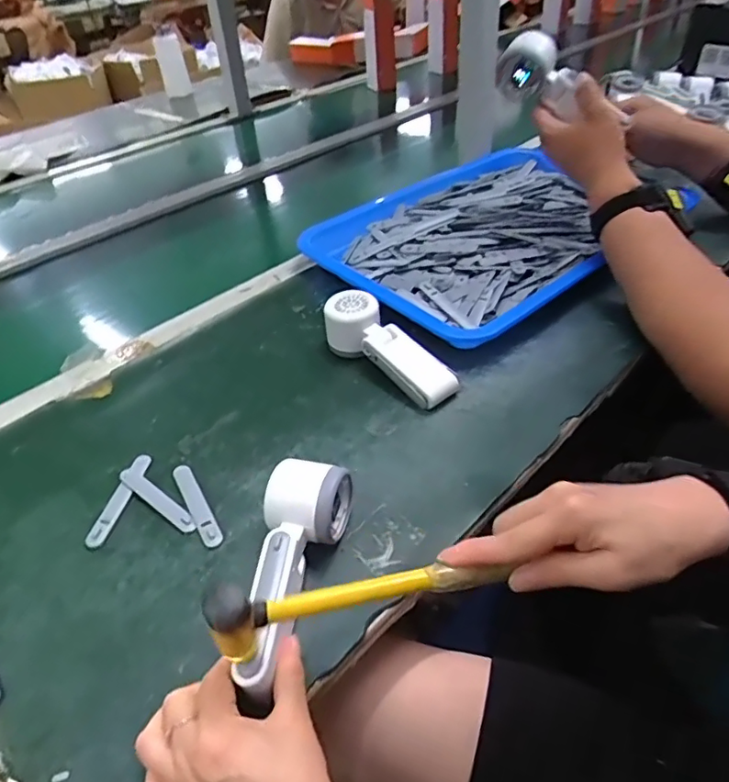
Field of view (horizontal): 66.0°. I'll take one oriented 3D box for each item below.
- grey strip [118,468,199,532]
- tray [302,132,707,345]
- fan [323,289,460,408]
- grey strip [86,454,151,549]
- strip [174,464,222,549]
[{"bbox_3d":[-0.178,0.093,0.483,0.096,0.005,0.016,26,49,29],"label":"grey strip"},{"bbox_3d":[0.171,-0.217,0.766,0.465,0.045,0.336,-31,48,-28],"label":"tray"},{"bbox_3d":[0.025,-0.045,0.573,0.057,0.056,0.164,-34,50,-30],"label":"fan"},{"bbox_3d":[-0.210,0.092,0.482,0.018,0.006,0.093,6,42,11],"label":"grey strip"},{"bbox_3d":[-0.142,0.095,0.475,0.016,0.004,0.095,-24,45,-22],"label":"strip"}]

